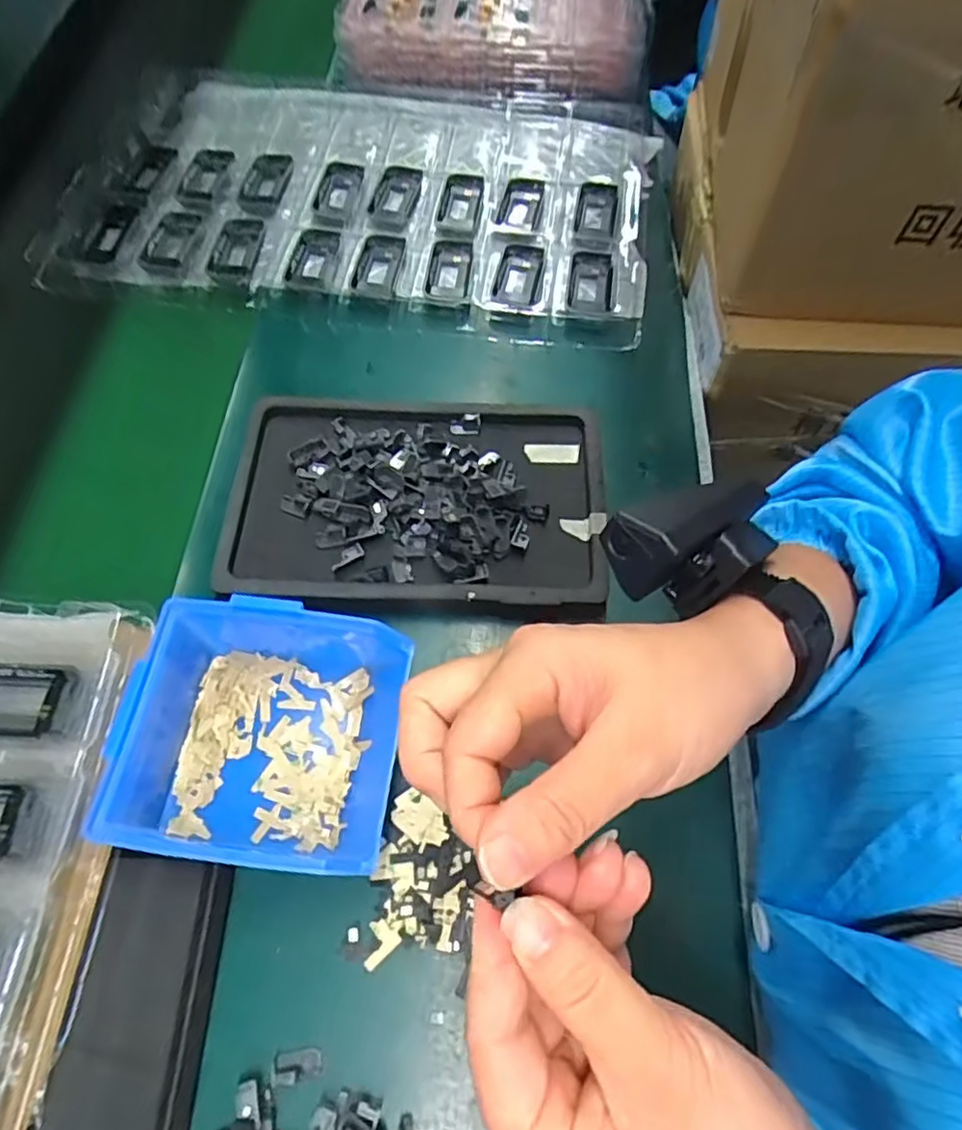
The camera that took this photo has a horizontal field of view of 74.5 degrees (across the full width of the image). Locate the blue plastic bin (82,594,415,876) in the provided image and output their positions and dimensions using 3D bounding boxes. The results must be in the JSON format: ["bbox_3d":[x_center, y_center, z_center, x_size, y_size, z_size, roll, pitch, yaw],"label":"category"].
[{"bbox_3d":[-0.118,0.089,0.338,0.134,0.066,0.122,8,64,5],"label":"blue plastic bin"}]

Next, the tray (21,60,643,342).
[{"bbox_3d":[-0.100,-0.342,0.572,0.506,0.049,0.312,8,64,5],"label":"tray"}]

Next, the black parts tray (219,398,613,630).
[{"bbox_3d":[-0.042,-0.045,0.426,0.244,0.024,0.160,4,64,3],"label":"black parts tray"}]

